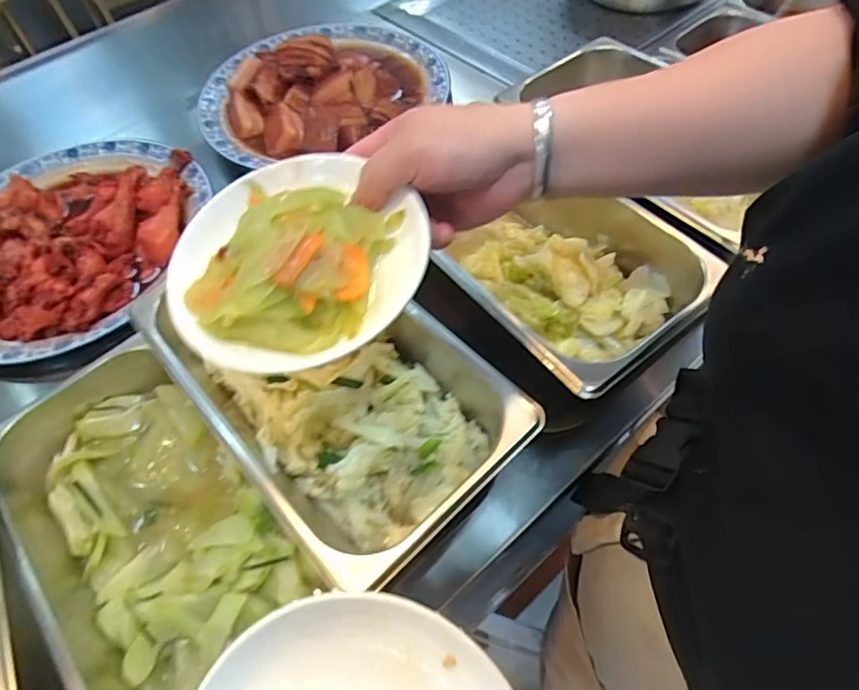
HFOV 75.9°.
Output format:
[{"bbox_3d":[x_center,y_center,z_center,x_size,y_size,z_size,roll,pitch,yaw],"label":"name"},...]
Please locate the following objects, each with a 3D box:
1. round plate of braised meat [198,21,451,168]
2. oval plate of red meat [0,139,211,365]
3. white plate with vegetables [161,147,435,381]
[{"bbox_3d":[-0.159,-0.381,0.789,0.349,0.053,0.283,-39,62,-19],"label":"round plate of braised meat"},{"bbox_3d":[-0.444,-0.132,0.654,0.321,0.052,0.350,9,58,10],"label":"oval plate of red meat"},{"bbox_3d":[-0.078,-0.050,0.305,0.137,0.033,0.134,-2,57,3],"label":"white plate with vegetables"}]

